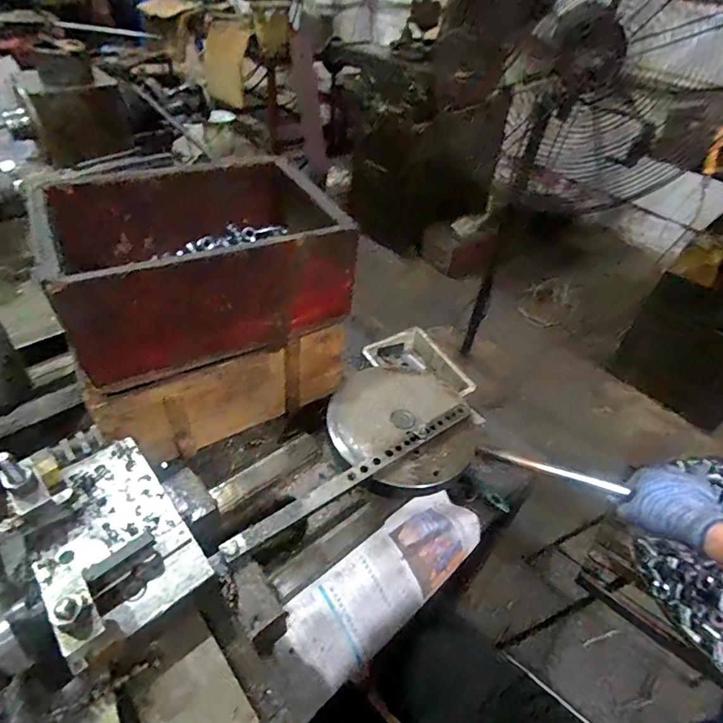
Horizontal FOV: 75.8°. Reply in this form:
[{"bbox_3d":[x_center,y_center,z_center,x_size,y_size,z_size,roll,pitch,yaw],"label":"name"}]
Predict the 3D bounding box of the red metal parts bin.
[{"bbox_3d":[-0.217,-0.140,0.626,0.341,0.151,0.247,-21,50,-25],"label":"red metal parts bin"}]

